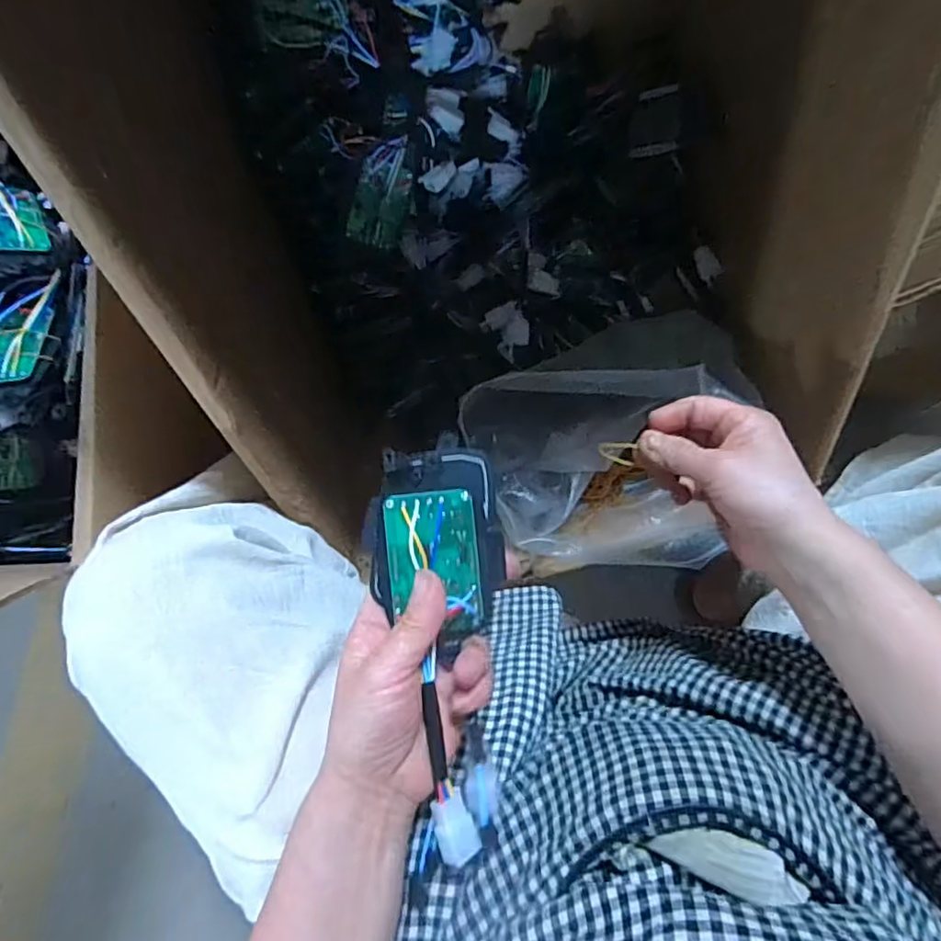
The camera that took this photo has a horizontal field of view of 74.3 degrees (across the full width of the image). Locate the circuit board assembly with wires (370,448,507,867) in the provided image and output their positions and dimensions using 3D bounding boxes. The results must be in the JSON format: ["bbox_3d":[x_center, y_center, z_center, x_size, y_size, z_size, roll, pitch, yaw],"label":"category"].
[{"bbox_3d":[-0.014,0.095,0.336,0.069,0.022,0.209,-5,87,5],"label":"circuit board assembly with wires"}]

